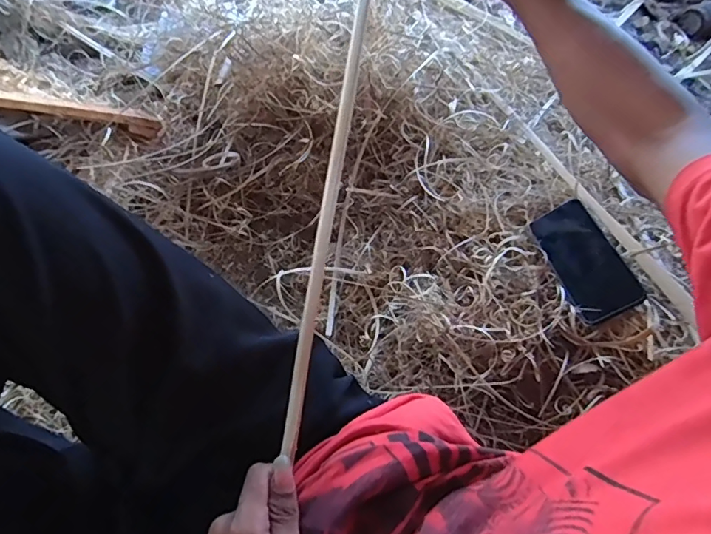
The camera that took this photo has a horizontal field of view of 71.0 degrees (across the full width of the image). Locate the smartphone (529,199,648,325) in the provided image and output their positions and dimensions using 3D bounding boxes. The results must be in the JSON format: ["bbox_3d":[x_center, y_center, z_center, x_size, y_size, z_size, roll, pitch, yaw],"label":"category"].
[{"bbox_3d":[0.305,-0.012,0.668,0.080,0.013,0.176,-29,53,16],"label":"smartphone"}]

